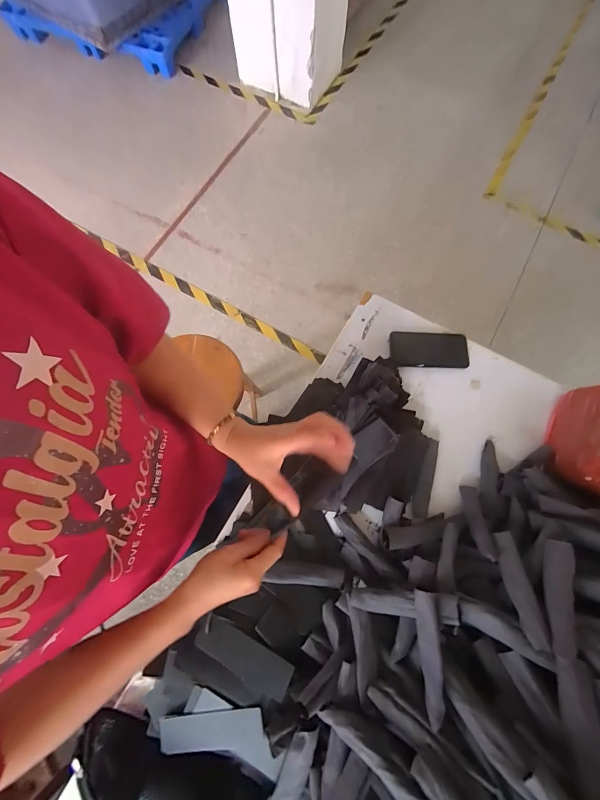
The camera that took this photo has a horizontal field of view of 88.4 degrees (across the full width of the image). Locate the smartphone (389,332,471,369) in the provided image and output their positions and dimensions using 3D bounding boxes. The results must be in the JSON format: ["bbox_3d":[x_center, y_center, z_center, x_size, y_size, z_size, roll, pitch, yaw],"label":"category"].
[{"bbox_3d":[0.276,-0.106,0.662,0.158,0.016,0.080,0,75,0],"label":"smartphone"}]

